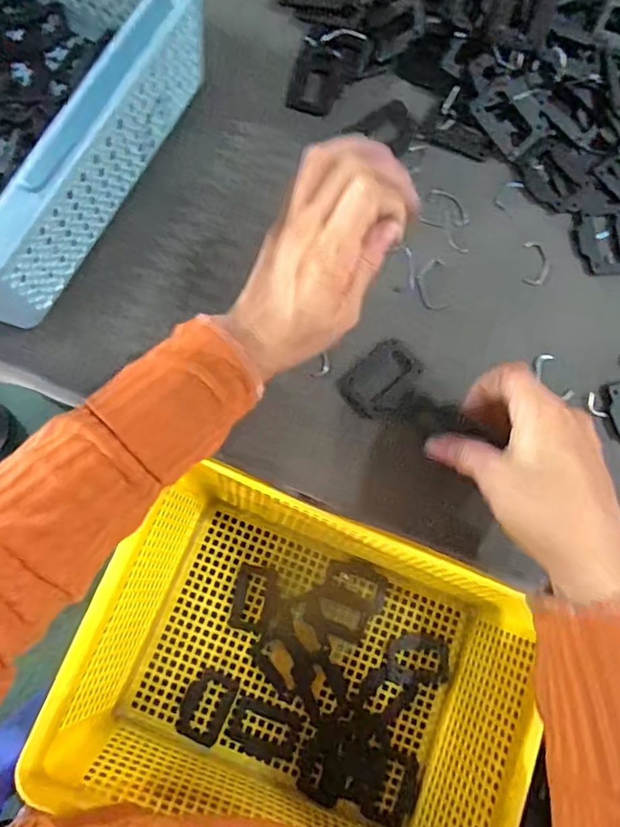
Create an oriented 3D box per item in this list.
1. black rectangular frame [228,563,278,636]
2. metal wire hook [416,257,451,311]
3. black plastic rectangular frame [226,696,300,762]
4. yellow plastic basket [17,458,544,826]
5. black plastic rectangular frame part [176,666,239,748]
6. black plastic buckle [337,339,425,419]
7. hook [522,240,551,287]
[{"bbox_3d":[-0.046,0.155,0.443,0.036,0.004,0.052,11,79,1],"label":"black rectangular frame"},{"bbox_3d":[0.086,-0.092,0.374,0.022,0.004,0.040,-3,80,-2],"label":"metal wire hook"},{"bbox_3d":[-0.037,0.252,0.421,0.054,0.004,0.036,20,79,3],"label":"black plastic rectangular frame"},{"bbox_3d":[-0.003,0.192,0.395,0.298,0.115,0.214,23,80,3],"label":"yellow plastic basket"},{"bbox_3d":[-0.082,0.233,0.423,0.036,0.006,0.051,24,79,4],"label":"black plastic rectangular frame part"},{"bbox_3d":[0.048,-0.023,0.359,0.054,0.004,0.040,-43,83,-8],"label":"black plastic buckle"},{"bbox_3d":[0.159,-0.105,0.372,0.018,0.004,0.033,8,80,0],"label":"hook"}]

